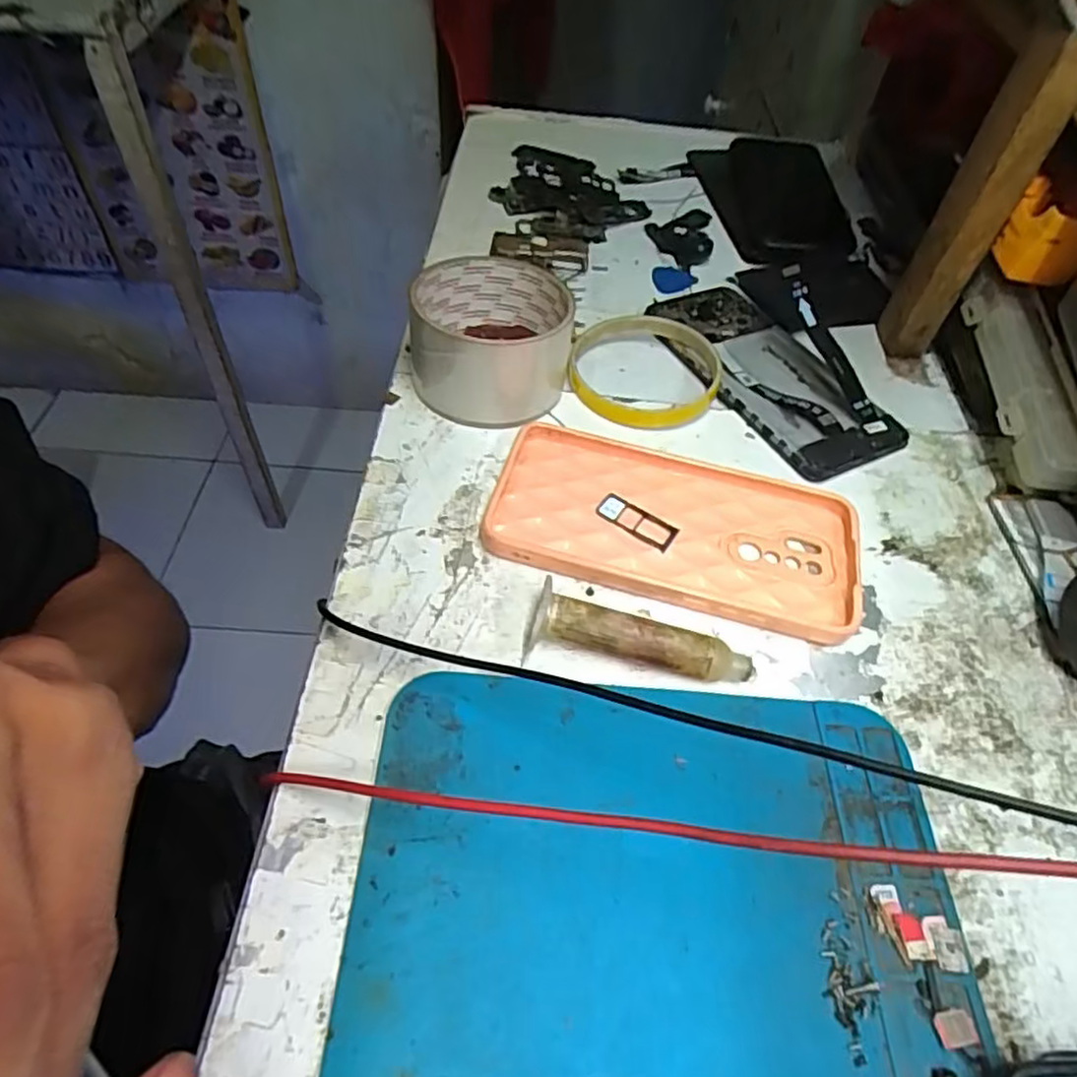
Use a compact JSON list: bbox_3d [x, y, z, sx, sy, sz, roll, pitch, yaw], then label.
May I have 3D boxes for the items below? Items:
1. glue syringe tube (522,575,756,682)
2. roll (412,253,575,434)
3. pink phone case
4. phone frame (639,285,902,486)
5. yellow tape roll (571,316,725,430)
[{"bbox_3d":[0.040,0.040,0.272,0.088,0.022,0.021,8,52,2],"label":"glue syringe tube"},{"bbox_3d":[-0.024,-0.104,0.362,0.080,0.049,0.082,2,52,-3],"label":"roll"},{"bbox_3d":[0.063,-0.007,0.320,0.163,0.010,0.085,14,52,6],"label":"pink phone case"},{"bbox_3d":[0.131,-0.096,0.395,0.073,0.012,0.156,-21,57,-20],"label":"phone frame"},{"bbox_3d":[0.059,-0.094,0.383,0.081,0.014,0.084,9,52,2],"label":"yellow tape roll"}]

